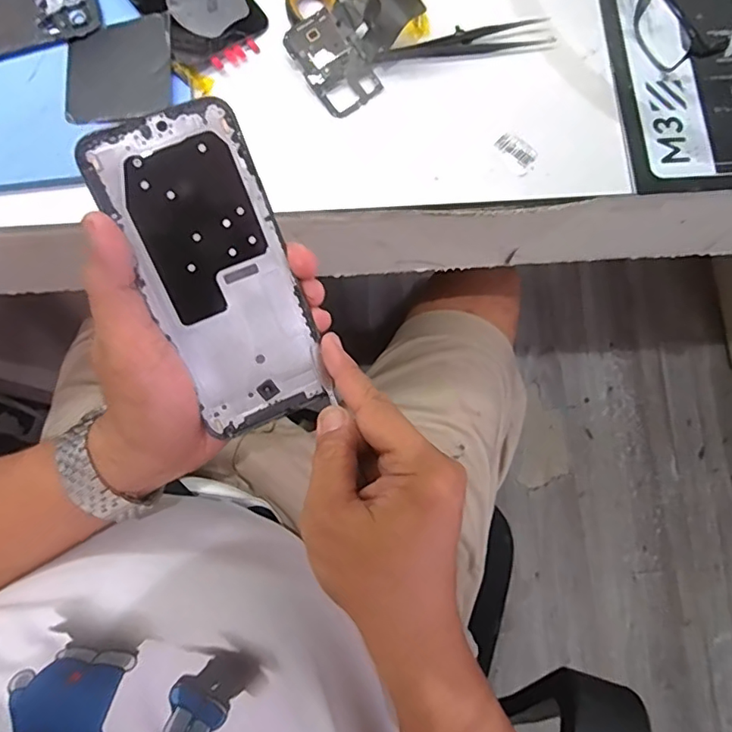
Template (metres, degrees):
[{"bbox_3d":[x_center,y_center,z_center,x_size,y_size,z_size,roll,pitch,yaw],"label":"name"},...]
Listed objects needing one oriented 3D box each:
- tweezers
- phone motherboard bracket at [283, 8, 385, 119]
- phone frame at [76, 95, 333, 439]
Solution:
[{"bbox_3d":[0.068,-0.223,0.372,0.122,0.008,0.018,-10,79,-3],"label":"tweezers"},{"bbox_3d":[-0.022,-0.202,0.364,0.040,0.004,0.066,-37,95,-5],"label":"phone motherboard bracket"},{"bbox_3d":[-0.073,-0.043,0.273,0.070,0.004,0.157,-24,110,-10],"label":"phone frame"}]

